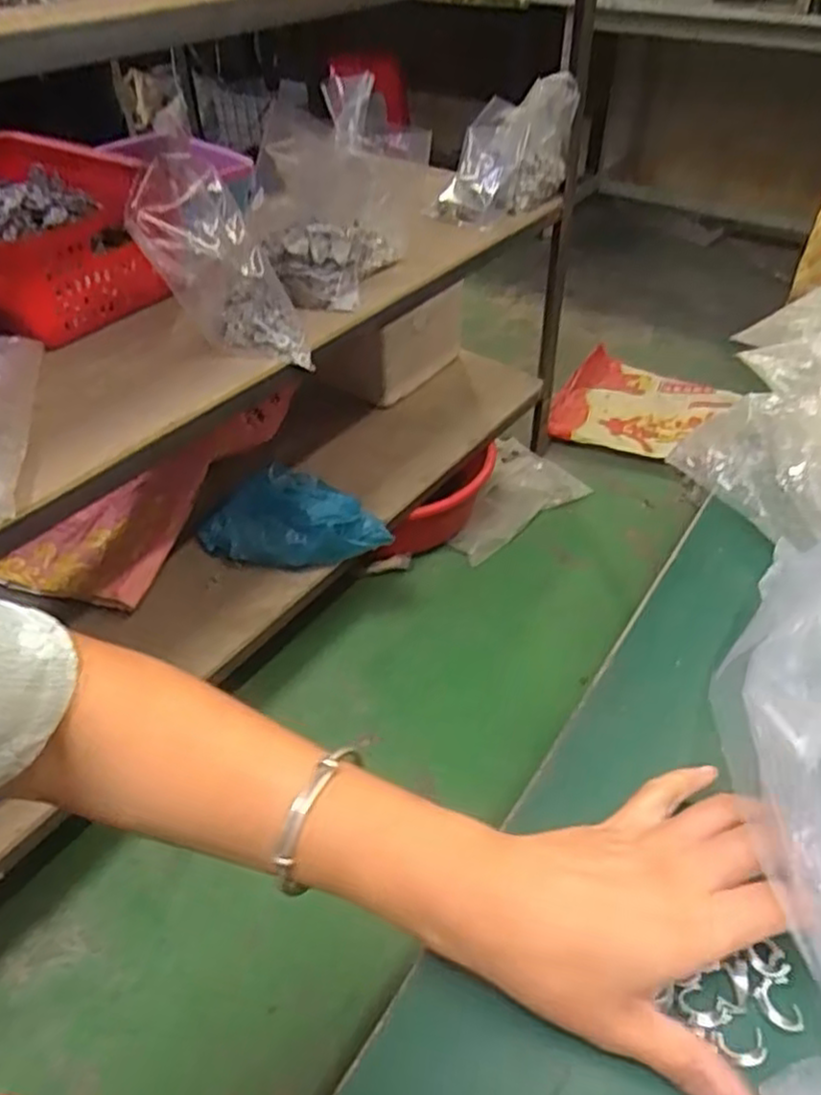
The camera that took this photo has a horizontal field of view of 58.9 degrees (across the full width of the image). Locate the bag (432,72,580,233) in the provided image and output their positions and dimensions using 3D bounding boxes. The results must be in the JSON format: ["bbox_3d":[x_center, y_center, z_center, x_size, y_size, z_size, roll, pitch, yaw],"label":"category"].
[{"bbox_3d":[0.149,-0.639,1.173,0.208,0.207,0.206,8,44,10],"label":"bag"}]

